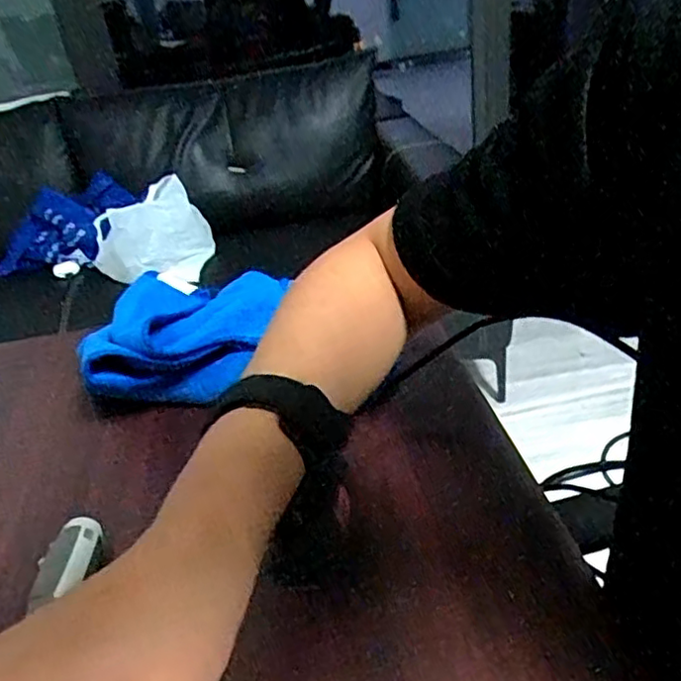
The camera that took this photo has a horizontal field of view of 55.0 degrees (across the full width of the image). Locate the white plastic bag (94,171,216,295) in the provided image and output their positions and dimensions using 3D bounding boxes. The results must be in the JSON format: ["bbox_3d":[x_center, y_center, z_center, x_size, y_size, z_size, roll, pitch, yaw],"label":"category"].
[{"bbox_3d":[-0.478,-0.255,1.673,0.289,0.252,0.132,-13,30,-8],"label":"white plastic bag"}]

